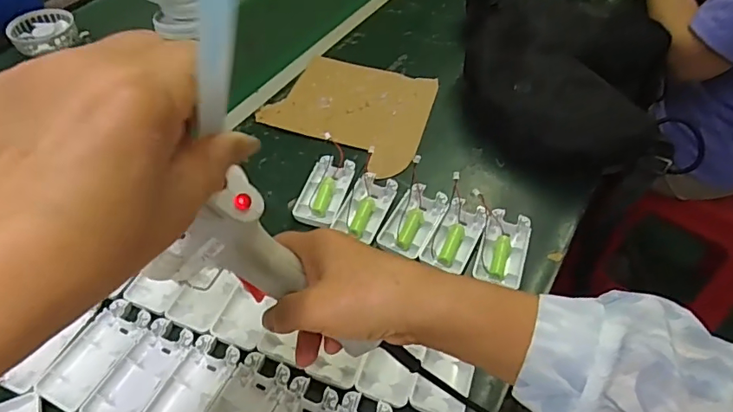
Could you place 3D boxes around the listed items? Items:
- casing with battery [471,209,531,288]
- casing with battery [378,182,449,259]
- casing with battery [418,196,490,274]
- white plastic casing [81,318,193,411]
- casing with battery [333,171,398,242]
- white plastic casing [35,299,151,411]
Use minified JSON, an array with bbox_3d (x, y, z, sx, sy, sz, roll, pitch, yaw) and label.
[{"bbox_3d":[0.141,0.042,0.519,0.046,0.013,0.085,16,51,11],"label":"casing with battery"},{"bbox_3d":[0.050,0.015,0.533,0.047,0.018,0.087,22,53,16],"label":"casing with battery"},{"bbox_3d":[0.092,0.030,0.524,0.047,0.017,0.084,20,52,15],"label":"casing with battery"},{"bbox_3d":[-0.189,0.145,0.427,0.047,0.016,0.096,21,52,15],"label":"white plastic casing"},{"bbox_3d":[0.000,-0.001,0.543,0.048,0.015,0.086,16,51,11],"label":"casing with battery"},{"bbox_3d":[-0.234,0.129,0.438,0.047,0.019,0.095,21,52,15],"label":"white plastic casing"}]

